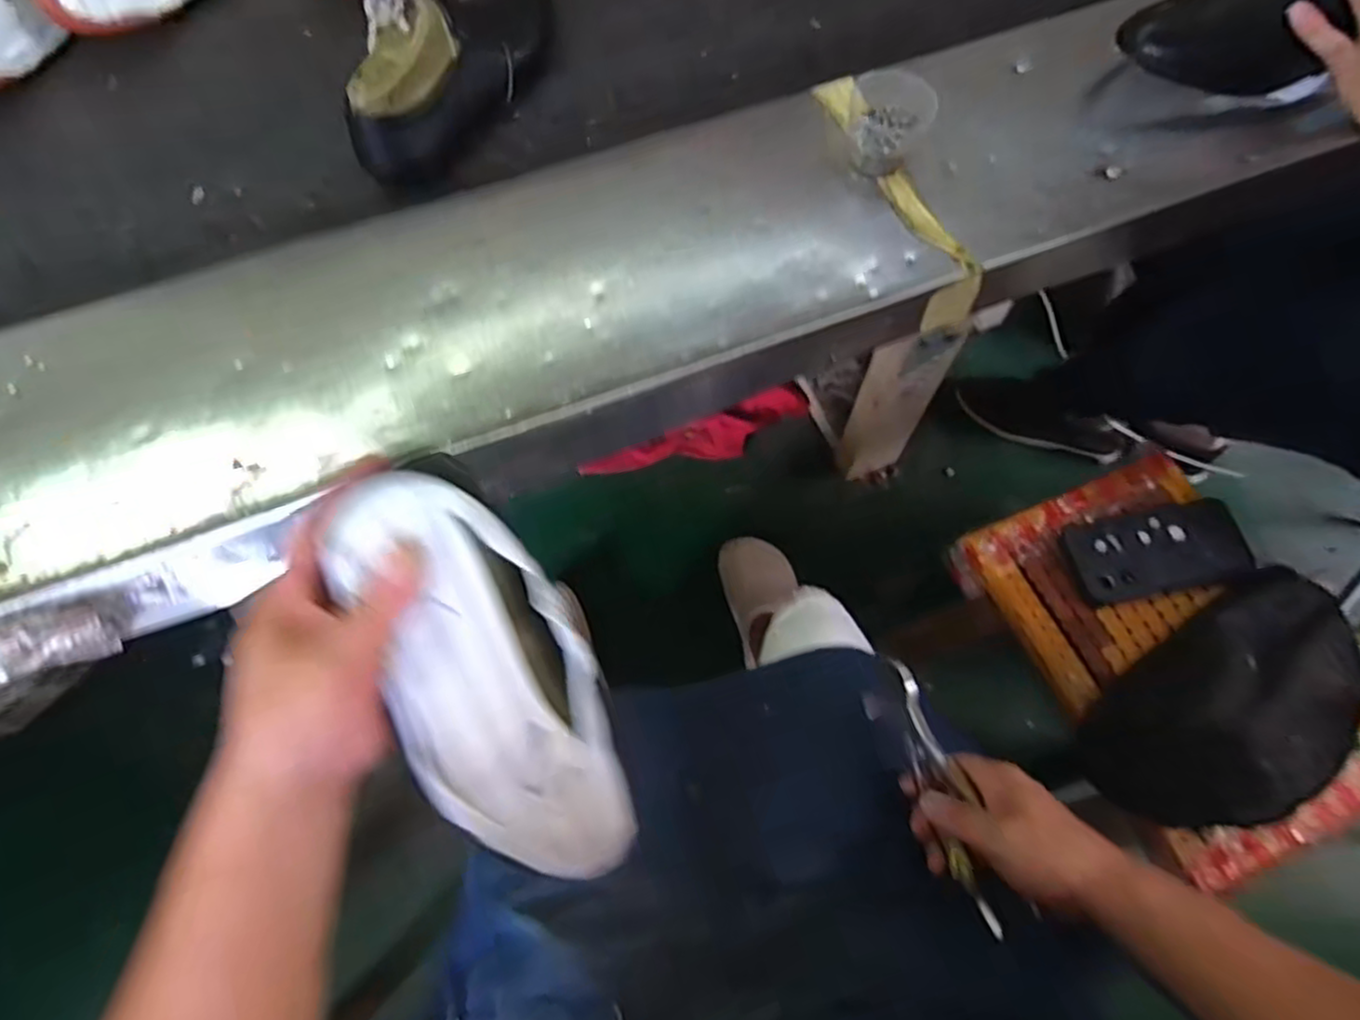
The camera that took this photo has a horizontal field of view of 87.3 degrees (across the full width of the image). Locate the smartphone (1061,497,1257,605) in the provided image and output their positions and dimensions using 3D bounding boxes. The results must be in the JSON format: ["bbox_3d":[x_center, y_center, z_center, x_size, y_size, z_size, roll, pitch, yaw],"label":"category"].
[{"bbox_3d":[0.464,0.040,0.694,0.171,0.014,0.081,-11,68,-4],"label":"smartphone"}]

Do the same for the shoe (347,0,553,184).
[{"bbox_3d":[-0.189,-0.399,0.622,0.102,0.109,0.246,14,69,6],"label":"shoe"}]

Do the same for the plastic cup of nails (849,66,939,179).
[{"bbox_3d":[0.160,-0.304,0.560,0.070,0.056,0.071,18,69,8],"label":"plastic cup of nails"}]

